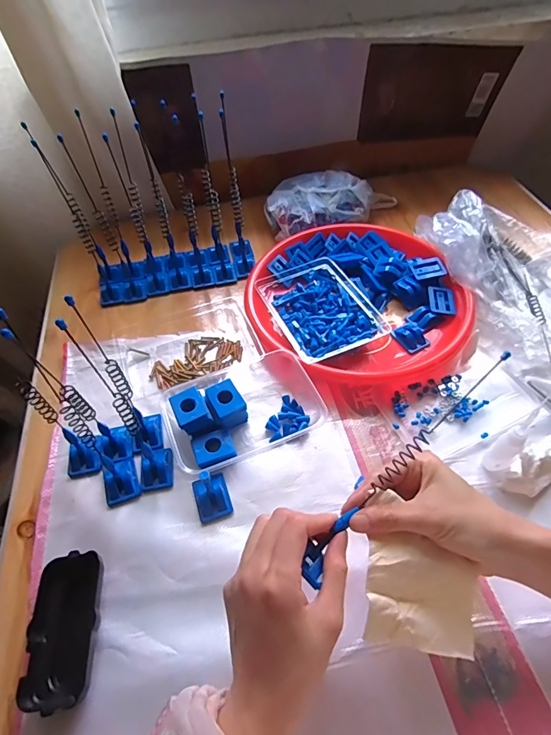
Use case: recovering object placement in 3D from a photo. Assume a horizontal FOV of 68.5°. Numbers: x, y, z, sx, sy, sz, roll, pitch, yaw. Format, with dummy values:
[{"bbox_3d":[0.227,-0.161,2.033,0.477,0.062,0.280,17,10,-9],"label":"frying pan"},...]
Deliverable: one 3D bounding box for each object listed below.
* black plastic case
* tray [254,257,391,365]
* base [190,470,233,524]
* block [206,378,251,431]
[{"bbox_3d":[-0.175,0.217,0.339,0.054,0.025,0.107,-2,53,1],"label":"black plastic case"},{"bbox_3d":[0.053,-0.082,0.550,0.121,0.036,0.178,-20,55,-12],"label":"tray"},{"bbox_3d":[-0.066,0.126,0.408,0.034,0.024,0.049,-17,54,-10],"label":"base"},{"bbox_3d":[-0.052,0.044,0.460,0.036,0.042,0.043,-26,56,-17],"label":"block"}]

